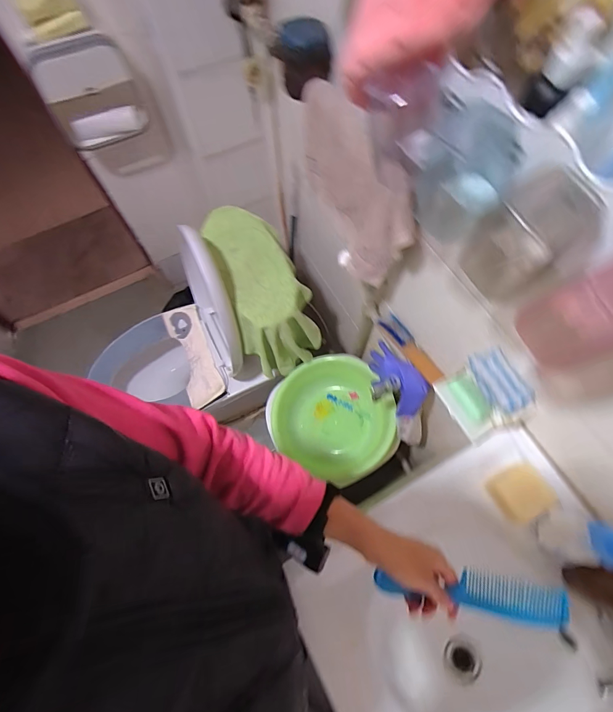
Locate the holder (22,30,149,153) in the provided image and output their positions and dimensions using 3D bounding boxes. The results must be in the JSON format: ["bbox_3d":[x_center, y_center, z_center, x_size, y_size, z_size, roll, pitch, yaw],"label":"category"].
[{"bbox_3d":[-0.554,-0.668,0.924,0.226,0.236,0.078,-28,70,-10],"label":"holder"}]

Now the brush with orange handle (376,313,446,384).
[{"bbox_3d":[0.232,-0.017,0.798,0.047,0.028,0.193,-25,55,-9],"label":"brush with orange handle"}]

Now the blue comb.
[{"bbox_3d":[0.193,0.281,0.423,0.215,0.013,0.047,2,67,12],"label":"blue comb"}]

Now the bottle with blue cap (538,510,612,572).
[{"bbox_3d":[0.382,0.253,0.490,0.059,0.123,0.071,5,68,3],"label":"bottle with blue cap"}]

